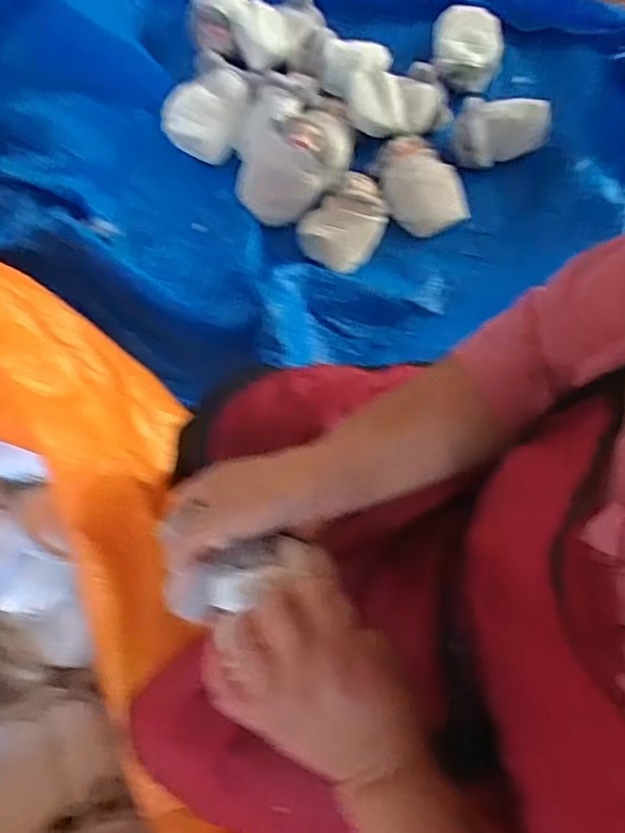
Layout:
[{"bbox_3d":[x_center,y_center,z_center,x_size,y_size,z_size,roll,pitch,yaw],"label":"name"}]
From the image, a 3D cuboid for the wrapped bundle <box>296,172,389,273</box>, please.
[{"bbox_3d":[0.056,-0.326,1.054,0.162,0.053,0.120,-40,76,-9],"label":"wrapped bundle"}]

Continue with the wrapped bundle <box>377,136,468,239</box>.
[{"bbox_3d":[0.183,-0.399,1.095,0.132,0.060,0.166,-24,74,-5],"label":"wrapped bundle"}]

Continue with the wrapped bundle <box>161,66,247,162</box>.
[{"bbox_3d":[-0.186,-0.546,1.134,0.125,0.071,0.166,25,76,9],"label":"wrapped bundle"}]

